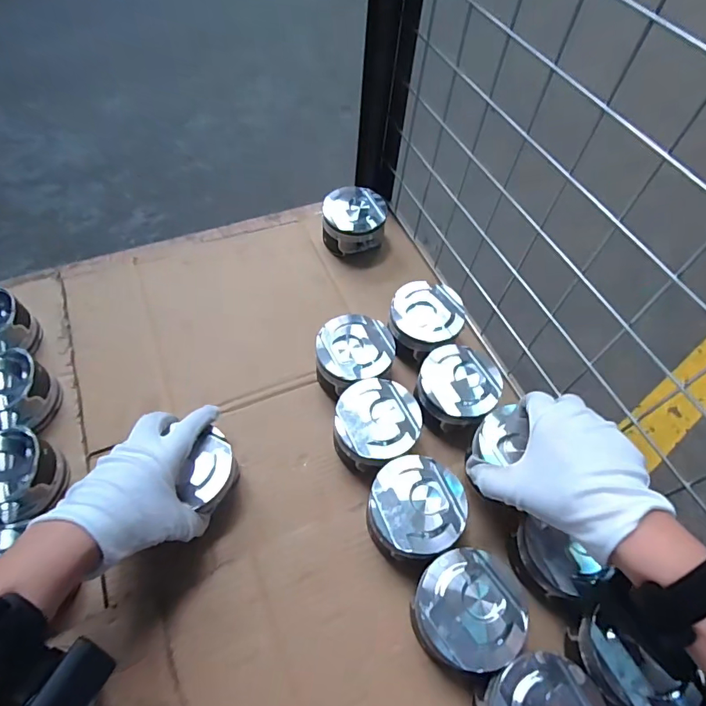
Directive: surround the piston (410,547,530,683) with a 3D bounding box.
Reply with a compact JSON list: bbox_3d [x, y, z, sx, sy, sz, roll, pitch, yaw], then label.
[{"bbox_3d":[0.092,0.215,0.387,0.083,0.063,0.084,2,57,-2],"label":"piston"}]

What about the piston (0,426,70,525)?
[{"bbox_3d":[-0.313,0.116,0.422,0.086,0.053,0.082,2,57,-2],"label":"piston"}]

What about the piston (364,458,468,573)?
[{"bbox_3d":[0.057,0.146,0.427,0.081,0.063,0.084,2,57,-2],"label":"piston"}]

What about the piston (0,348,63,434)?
[{"bbox_3d":[-0.352,0.043,0.472,0.086,0.055,0.081,2,57,-2],"label":"piston"}]

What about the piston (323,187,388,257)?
[{"bbox_3d":[0.002,-0.178,0.638,0.083,0.063,0.082,2,57,-2],"label":"piston"}]

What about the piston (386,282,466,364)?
[{"bbox_3d":[0.084,-0.033,0.549,0.082,0.059,0.085,2,57,-2],"label":"piston"}]

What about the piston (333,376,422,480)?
[{"bbox_3d":[0.024,0.076,0.472,0.081,0.064,0.084,2,57,-2],"label":"piston"}]

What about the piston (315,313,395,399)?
[{"bbox_3d":[0.002,0.007,0.515,0.083,0.068,0.088,2,57,-2],"label":"piston"}]

